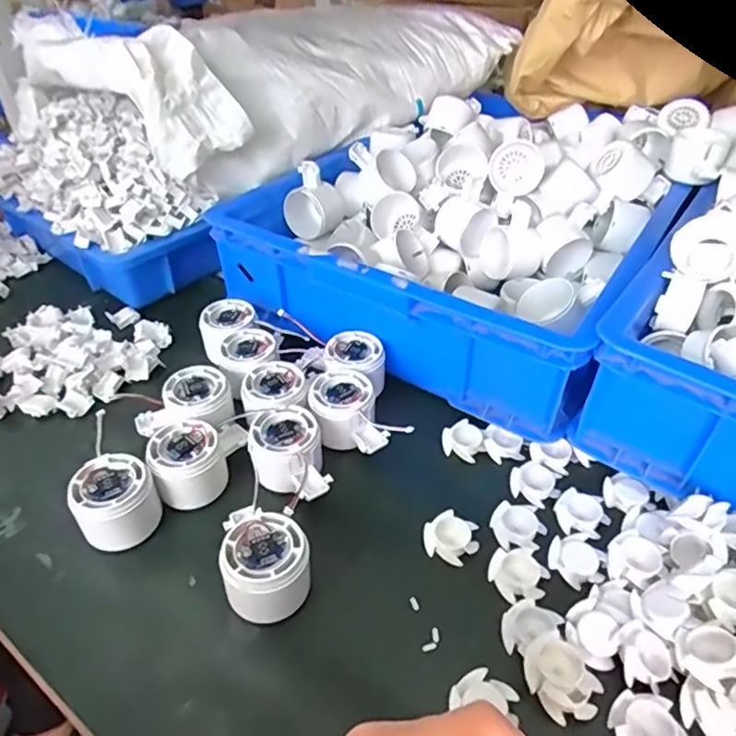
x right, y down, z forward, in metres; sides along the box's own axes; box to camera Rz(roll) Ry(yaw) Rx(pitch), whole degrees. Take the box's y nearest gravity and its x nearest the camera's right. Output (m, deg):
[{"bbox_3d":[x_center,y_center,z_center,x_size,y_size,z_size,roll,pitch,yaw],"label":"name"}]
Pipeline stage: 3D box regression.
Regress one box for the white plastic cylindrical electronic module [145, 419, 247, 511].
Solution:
[{"bbox_3d":[-0.140,0.076,0.474,0.073,0.045,0.059,-20,44,-20],"label":"white plastic cylindrical electronic module"}]

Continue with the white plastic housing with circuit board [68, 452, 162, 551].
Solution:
[{"bbox_3d":[-0.192,0.103,0.444,0.058,0.050,0.060,-21,45,-21],"label":"white plastic housing with circuit board"}]

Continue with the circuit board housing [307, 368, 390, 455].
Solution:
[{"bbox_3d":[-0.020,0.043,0.512,0.058,0.040,0.082,-15,43,-15],"label":"circuit board housing"}]

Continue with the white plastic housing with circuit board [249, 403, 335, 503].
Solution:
[{"bbox_3d":[-0.065,0.073,0.473,0.057,0.038,0.081,-13,43,-13],"label":"white plastic housing with circuit board"}]

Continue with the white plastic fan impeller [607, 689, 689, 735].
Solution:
[{"bbox_3d":[0.164,0.214,0.340,0.037,0.012,0.040,-1,41,1],"label":"white plastic fan impeller"}]

